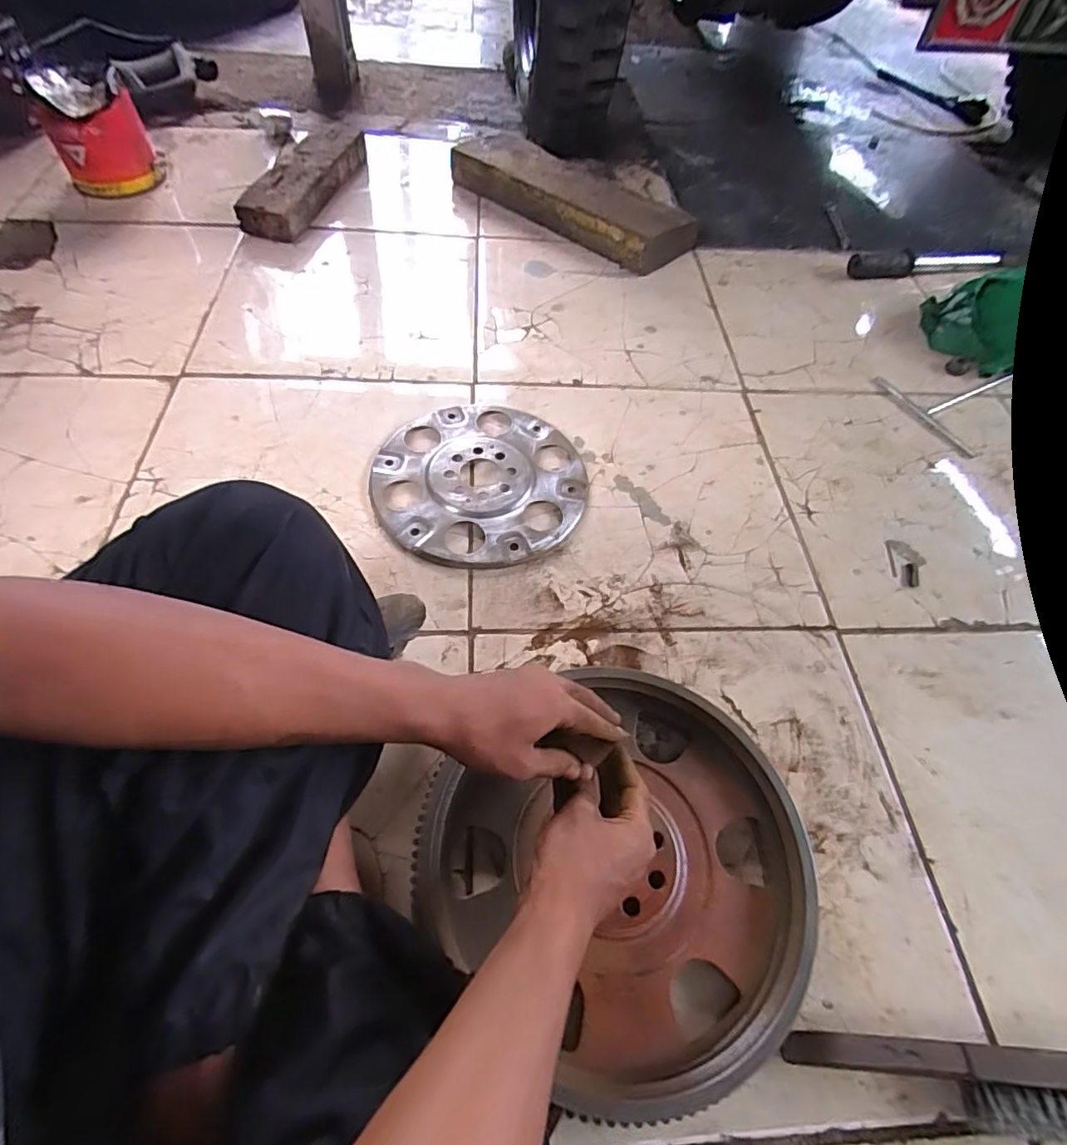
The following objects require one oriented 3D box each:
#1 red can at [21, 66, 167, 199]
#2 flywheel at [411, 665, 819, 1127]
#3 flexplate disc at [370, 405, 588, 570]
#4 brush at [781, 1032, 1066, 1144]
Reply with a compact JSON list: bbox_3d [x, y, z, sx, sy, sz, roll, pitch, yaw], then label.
[{"bbox_3d":[-0.793,-0.797,1.046,0.153,0.160,0.168,-27,63,-20],"label":"red can"},{"bbox_3d":[0.062,0.231,0.470,0.306,0.045,0.309,2,58,-3],"label":"flywheel"},{"bbox_3d":[-0.068,-0.120,0.731,0.263,0.012,0.268,2,57,-3],"label":"flexplate disc"},{"bbox_3d":[0.298,0.371,0.411,0.223,0.038,0.055,4,57,-1],"label":"brush"}]

